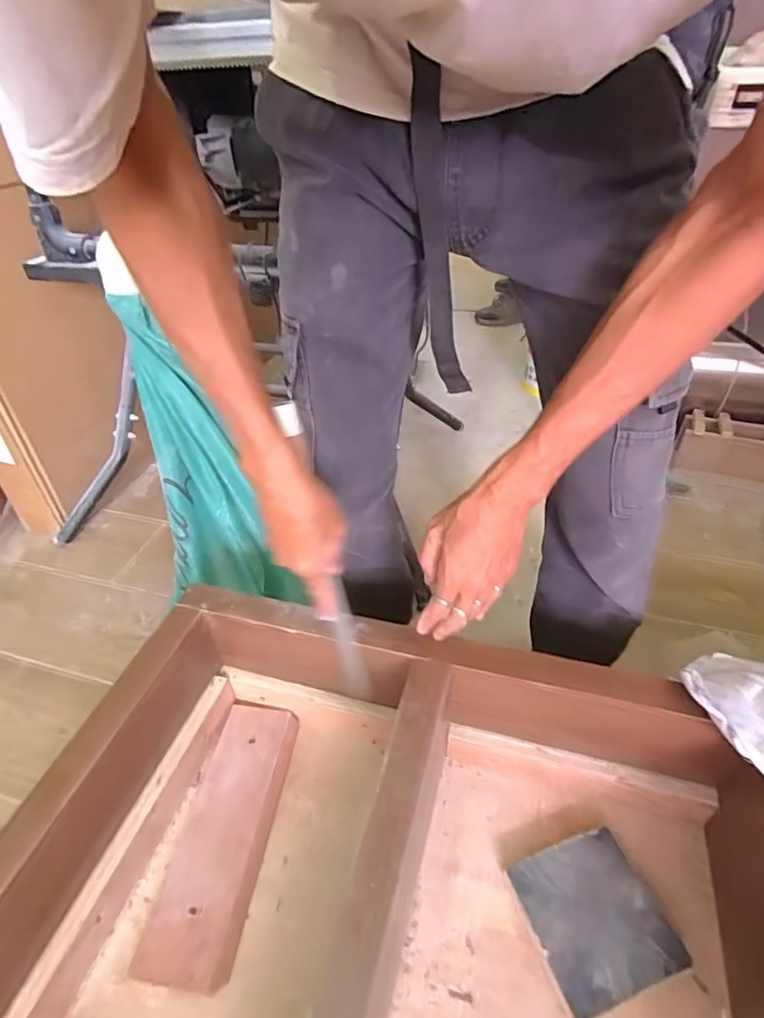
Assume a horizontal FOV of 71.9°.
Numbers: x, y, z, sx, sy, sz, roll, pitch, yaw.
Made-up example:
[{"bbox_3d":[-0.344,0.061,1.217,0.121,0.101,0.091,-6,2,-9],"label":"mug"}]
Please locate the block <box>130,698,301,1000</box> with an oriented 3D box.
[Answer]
[{"bbox_3d":[-0.159,0.317,0.530,0.090,0.023,0.247,4,39,7],"label":"block"}]

